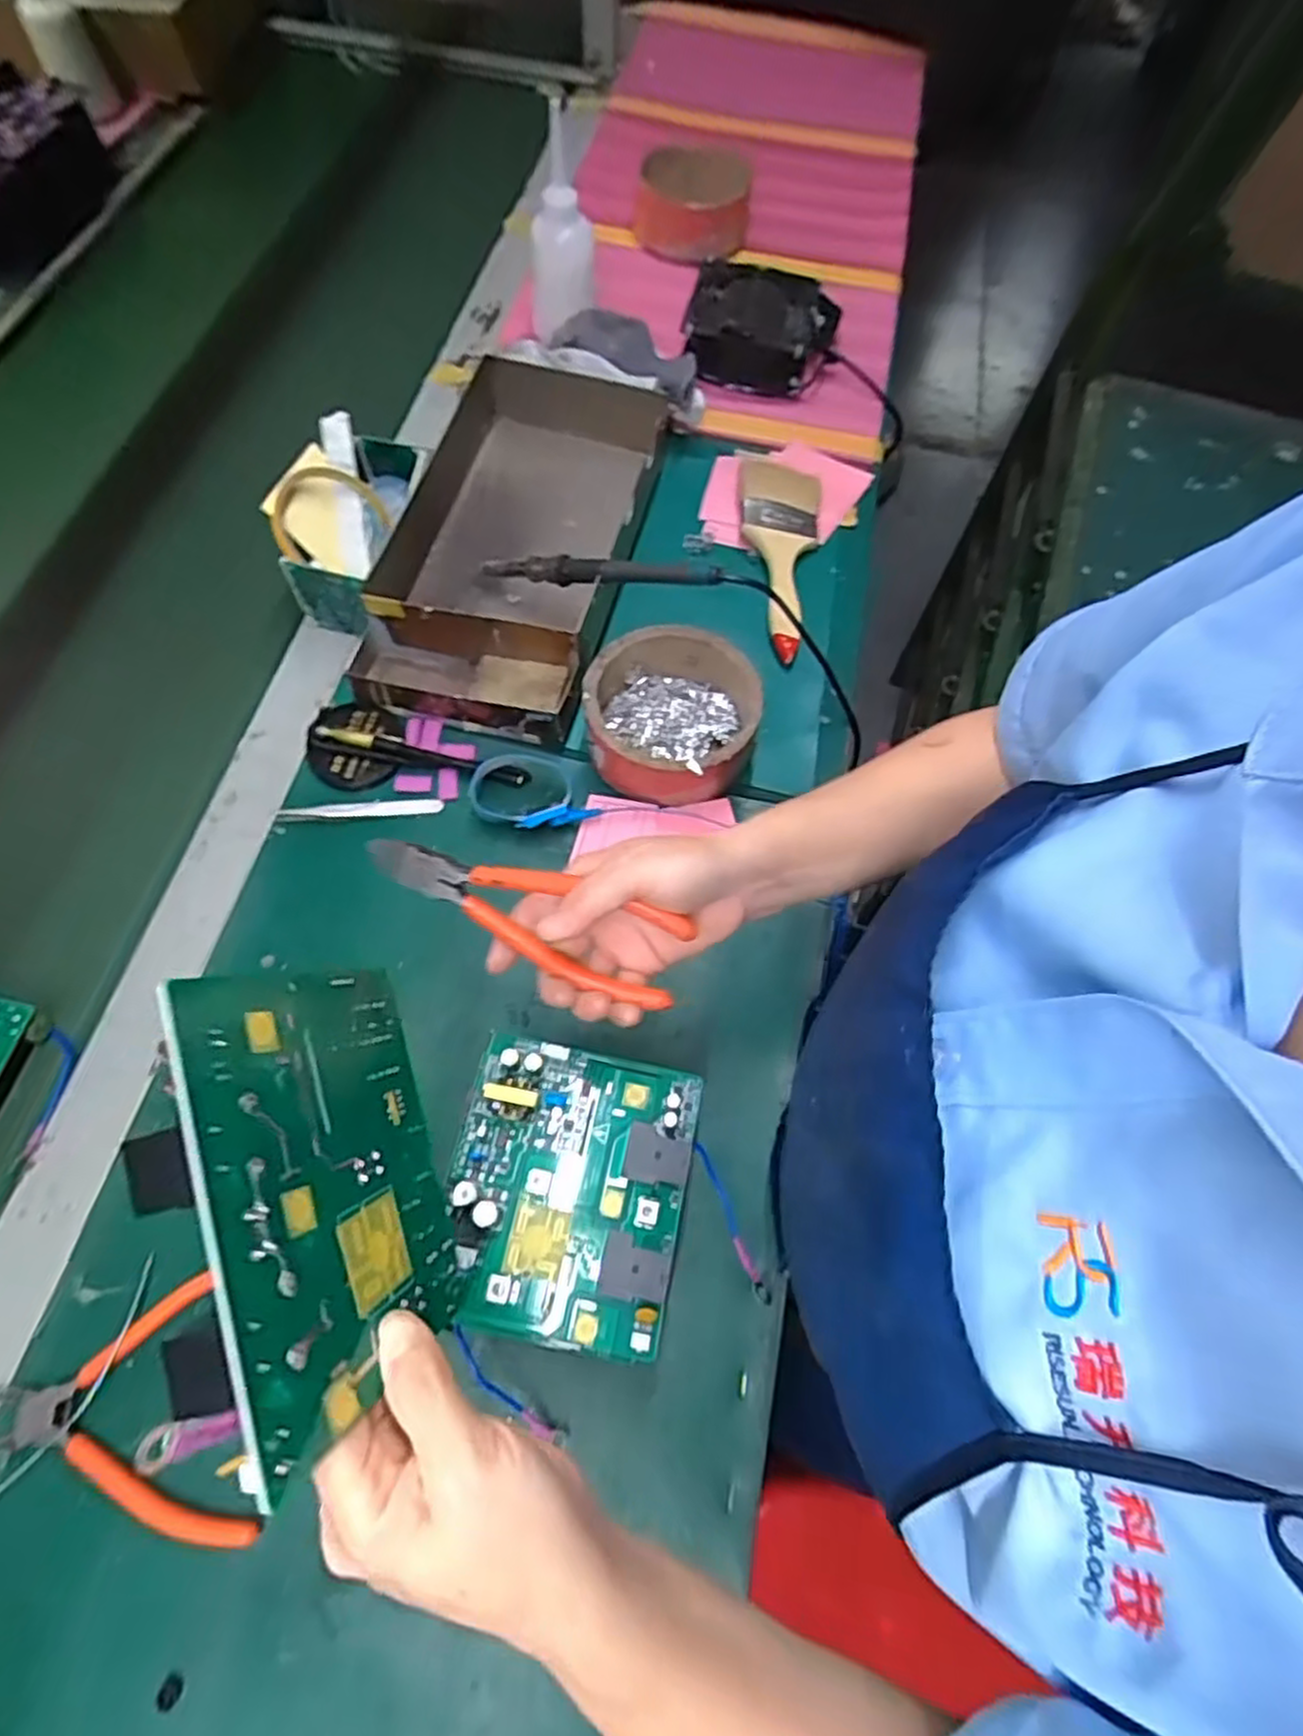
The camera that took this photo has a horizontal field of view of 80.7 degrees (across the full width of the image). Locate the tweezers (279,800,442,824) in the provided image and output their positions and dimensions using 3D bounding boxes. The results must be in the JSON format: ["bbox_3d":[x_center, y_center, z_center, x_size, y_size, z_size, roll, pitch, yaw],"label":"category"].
[{"bbox_3d":[-0.205,-0.041,0.541,0.109,0.011,0.016,-4,66,-5],"label":"tweezers"}]

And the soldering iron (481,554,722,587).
[{"bbox_3d":[-0.044,-0.218,0.563,0.196,0.020,0.016,12,64,23],"label":"soldering iron"}]

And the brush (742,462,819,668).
[{"bbox_3d":[0.101,-0.265,0.642,0.069,0.028,0.199,11,66,2],"label":"brush"}]

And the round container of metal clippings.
[{"bbox_3d":[0.015,-0.106,0.555,0.120,0.054,0.121,1,66,-3],"label":"round container of metal clippings"}]

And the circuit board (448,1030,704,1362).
[{"bbox_3d":[-0.041,0.155,0.376,0.114,0.026,0.132,11,66,2],"label":"circuit board"}]

